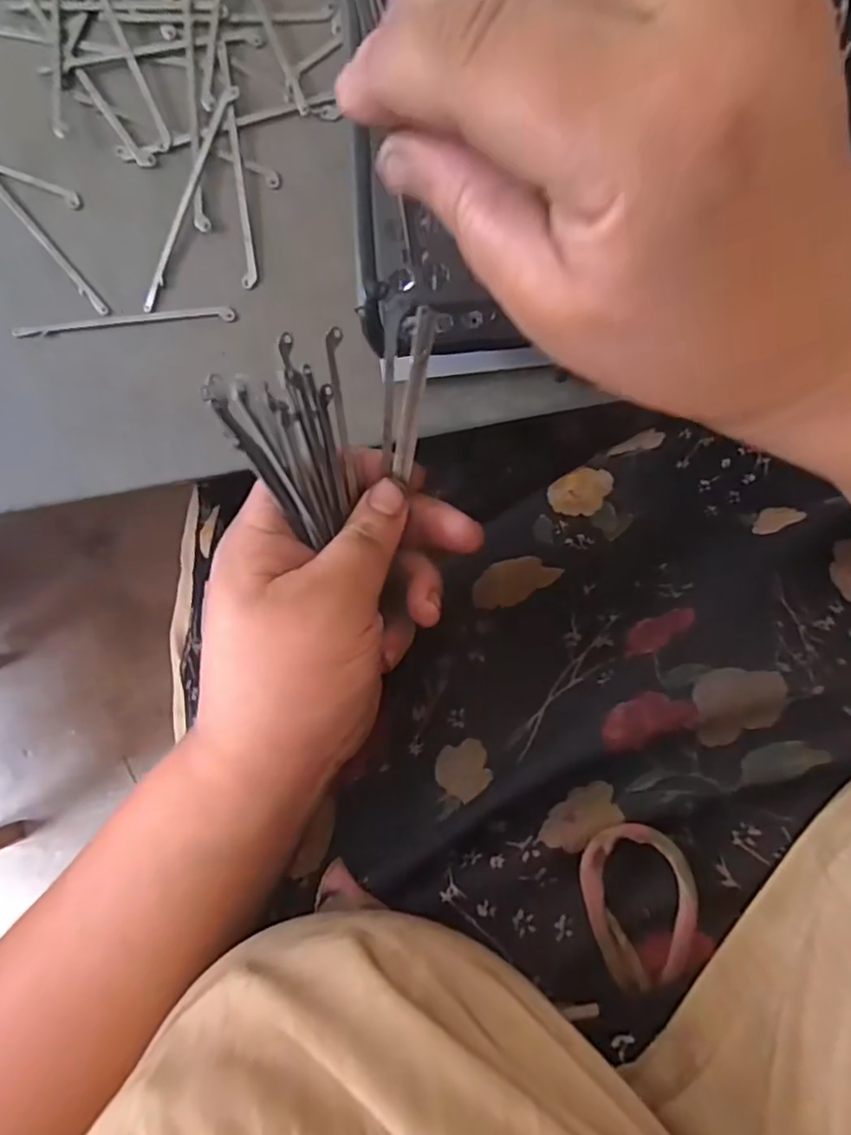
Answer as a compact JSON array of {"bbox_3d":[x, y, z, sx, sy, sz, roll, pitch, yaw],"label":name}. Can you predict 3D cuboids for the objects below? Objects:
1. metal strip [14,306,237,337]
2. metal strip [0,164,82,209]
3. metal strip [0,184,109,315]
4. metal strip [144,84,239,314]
[{"bbox_3d":[-0.149,-0.123,0.307,0.110,0.004,0.009,-3,91,2],"label":"metal strip"},{"bbox_3d":[-0.223,-0.201,0.305,0.111,0.005,0.007,22,92,2],"label":"metal strip"},{"bbox_3d":[-0.196,-0.169,0.304,0.007,0.004,0.110,-42,89,3],"label":"metal strip"},{"bbox_3d":[-0.116,-0.179,0.298,0.006,0.006,0.111,26,92,2],"label":"metal strip"}]

